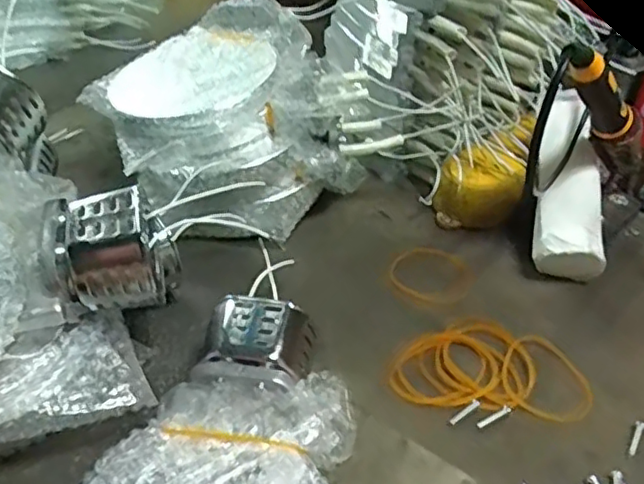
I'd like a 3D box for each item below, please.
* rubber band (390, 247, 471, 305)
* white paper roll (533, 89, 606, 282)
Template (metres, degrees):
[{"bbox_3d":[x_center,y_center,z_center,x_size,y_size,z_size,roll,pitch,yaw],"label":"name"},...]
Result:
[{"bbox_3d":[0.074,0.022,0.416,0.052,0.004,0.062,15,39,14],"label":"rubber band"},{"bbox_3d":[0.172,-0.045,0.434,0.044,0.040,0.146,8,63,5],"label":"white paper roll"}]

